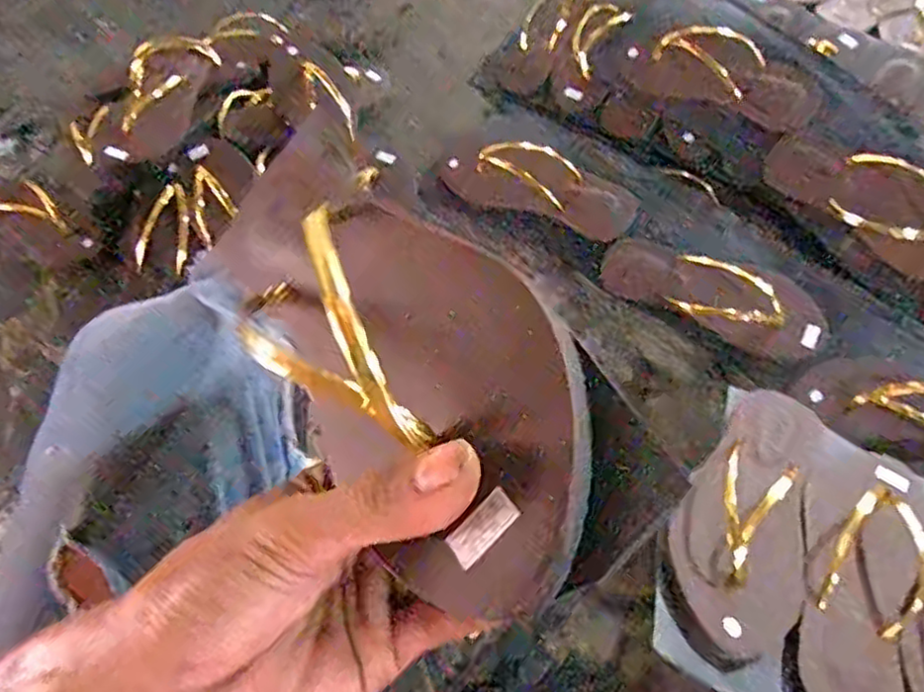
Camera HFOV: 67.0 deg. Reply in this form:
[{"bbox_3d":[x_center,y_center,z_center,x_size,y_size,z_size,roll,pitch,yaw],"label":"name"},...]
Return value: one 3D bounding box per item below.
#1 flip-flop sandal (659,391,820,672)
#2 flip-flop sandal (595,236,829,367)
[{"bbox_3d":[0.232,0.113,0.543,0.096,0.047,0.273,28,44,18],"label":"flip-flop sandal"},{"bbox_3d":[0.276,-0.062,0.771,0.238,0.031,0.095,30,67,19],"label":"flip-flop sandal"}]

